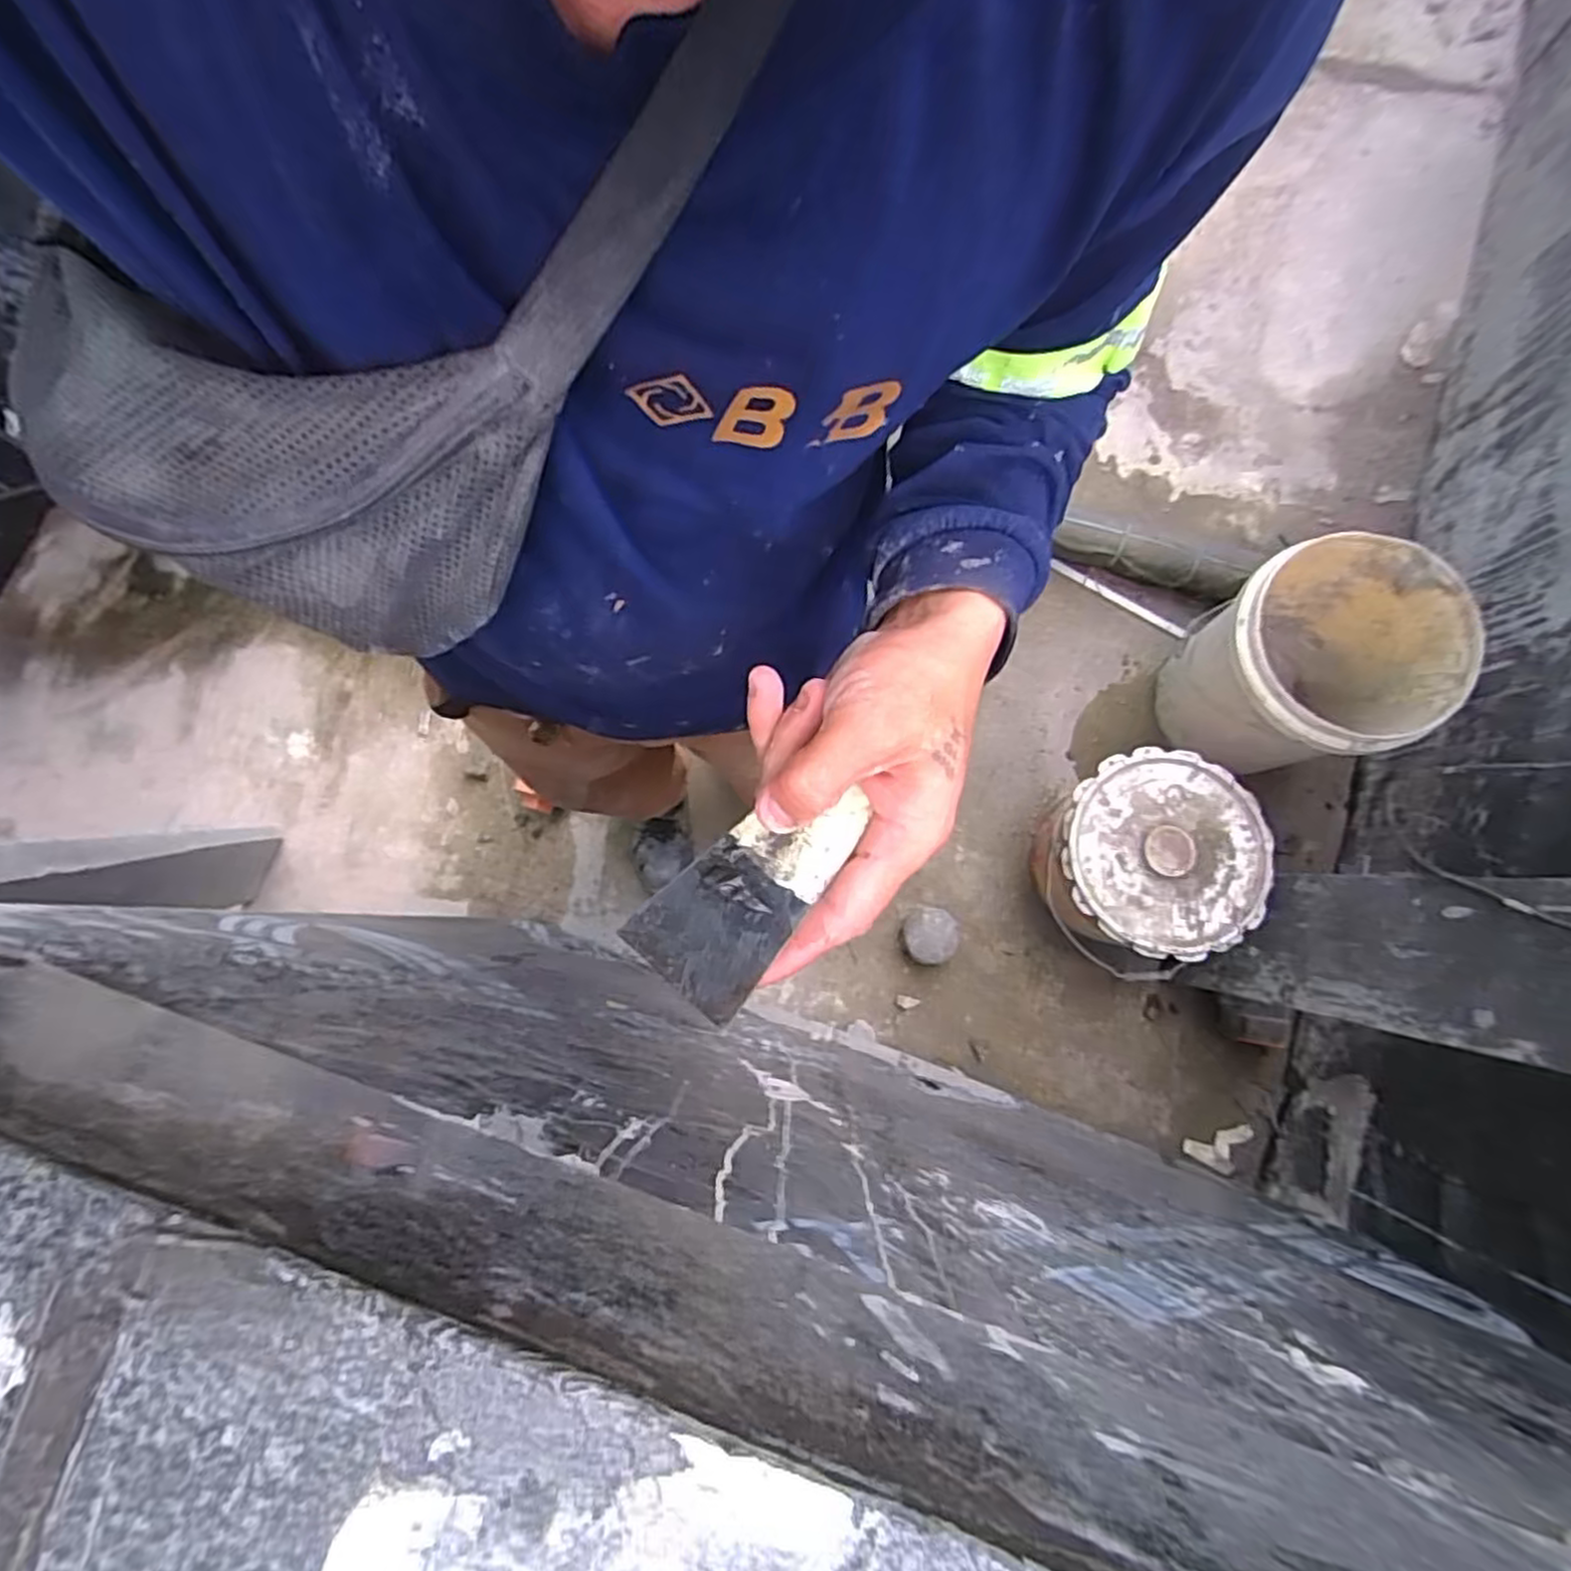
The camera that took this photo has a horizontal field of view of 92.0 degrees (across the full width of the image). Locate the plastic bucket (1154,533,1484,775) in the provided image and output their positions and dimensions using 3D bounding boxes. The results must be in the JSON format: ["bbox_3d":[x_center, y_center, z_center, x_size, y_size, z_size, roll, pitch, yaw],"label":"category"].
[{"bbox_3d":[0.851,-0.195,1.270,0.374,0.402,0.311,-28,81,-4],"label":"plastic bucket"}]

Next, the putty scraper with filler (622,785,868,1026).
[{"bbox_3d":[-0.012,0.037,0.280,0.048,0.011,0.091,41,83,8],"label":"putty scraper with filler"}]

